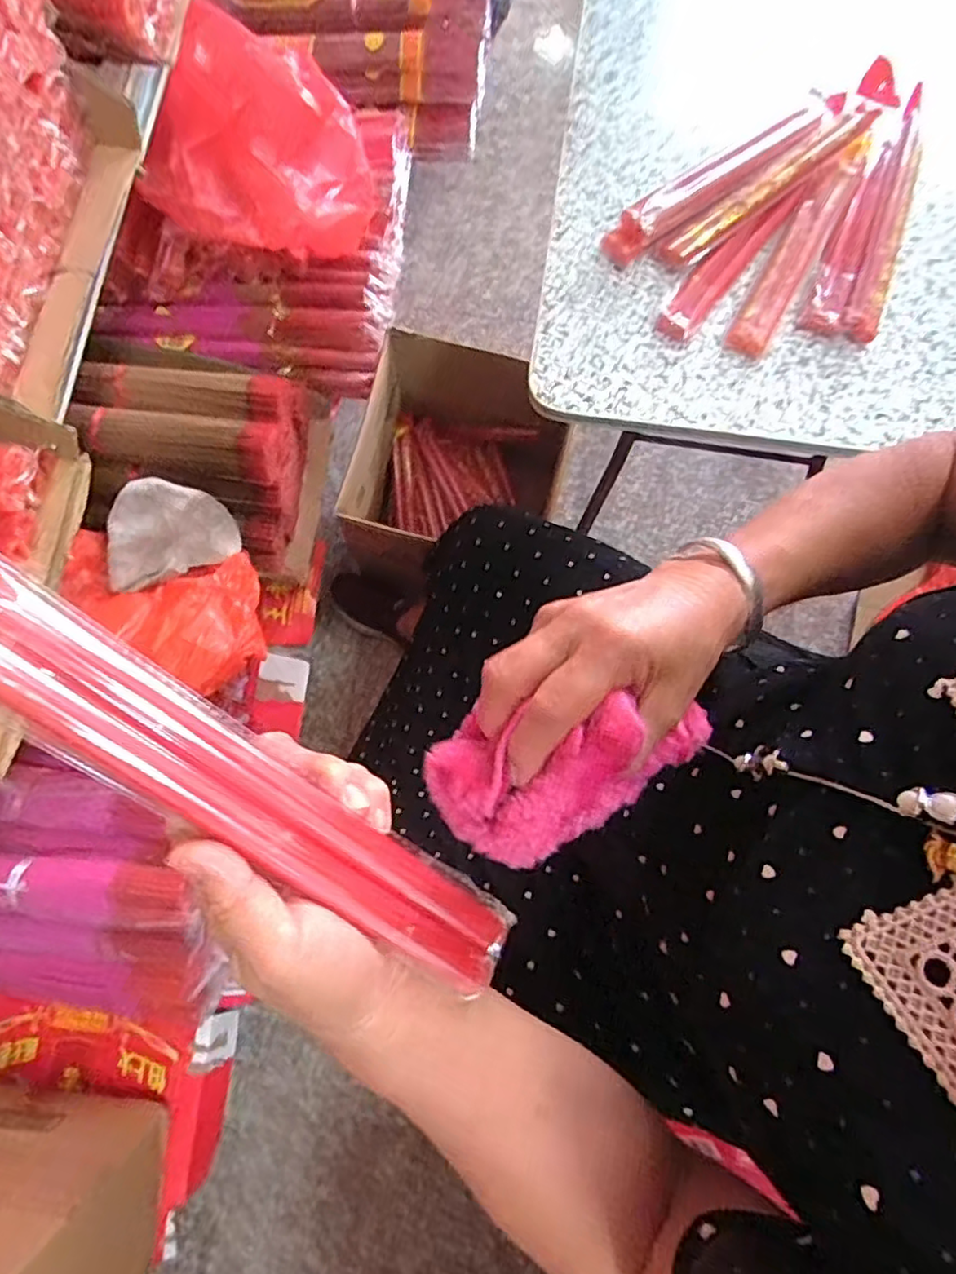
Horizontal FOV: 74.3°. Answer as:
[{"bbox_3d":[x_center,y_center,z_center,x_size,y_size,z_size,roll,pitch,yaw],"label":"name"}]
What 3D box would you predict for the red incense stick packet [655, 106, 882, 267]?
[{"bbox_3d":[0.285,-0.441,0.624,0.242,0.016,0.030,-32,80,6],"label":"red incense stick packet"}]

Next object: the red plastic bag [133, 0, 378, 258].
[{"bbox_3d":[-0.296,-0.664,0.868,0.275,0.167,0.259,2,77,-1],"label":"red plastic bag"}]

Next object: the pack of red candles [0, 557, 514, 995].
[{"bbox_3d":[-0.093,0.054,0.235,0.278,0.018,0.038,41,78,-21],"label":"pack of red candles"}]

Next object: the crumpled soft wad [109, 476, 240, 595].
[{"bbox_3d":[-0.411,-0.134,0.857,0.151,0.050,0.150,-11,118,-22],"label":"crumpled soft wad"}]

